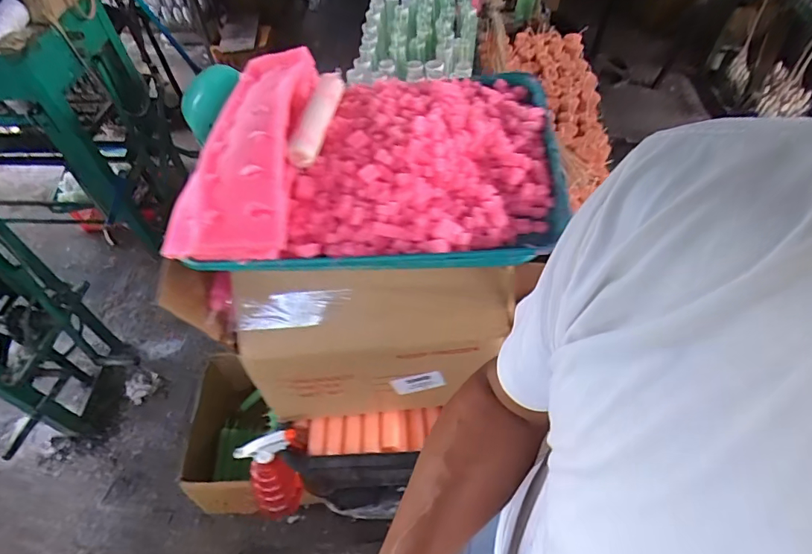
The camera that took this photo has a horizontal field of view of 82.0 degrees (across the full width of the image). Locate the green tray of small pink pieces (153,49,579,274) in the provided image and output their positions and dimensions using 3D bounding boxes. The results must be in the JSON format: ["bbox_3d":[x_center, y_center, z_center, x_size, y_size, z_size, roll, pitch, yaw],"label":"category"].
[{"bbox_3d":[-0.036,-0.153,0.564,0.414,0.084,0.306,1,52,2],"label":"green tray of small pink pieces"}]

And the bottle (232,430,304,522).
[{"bbox_3d":[-0.210,0.333,0.782,0.100,0.223,0.065,-19,54,-13],"label":"bottle"}]

